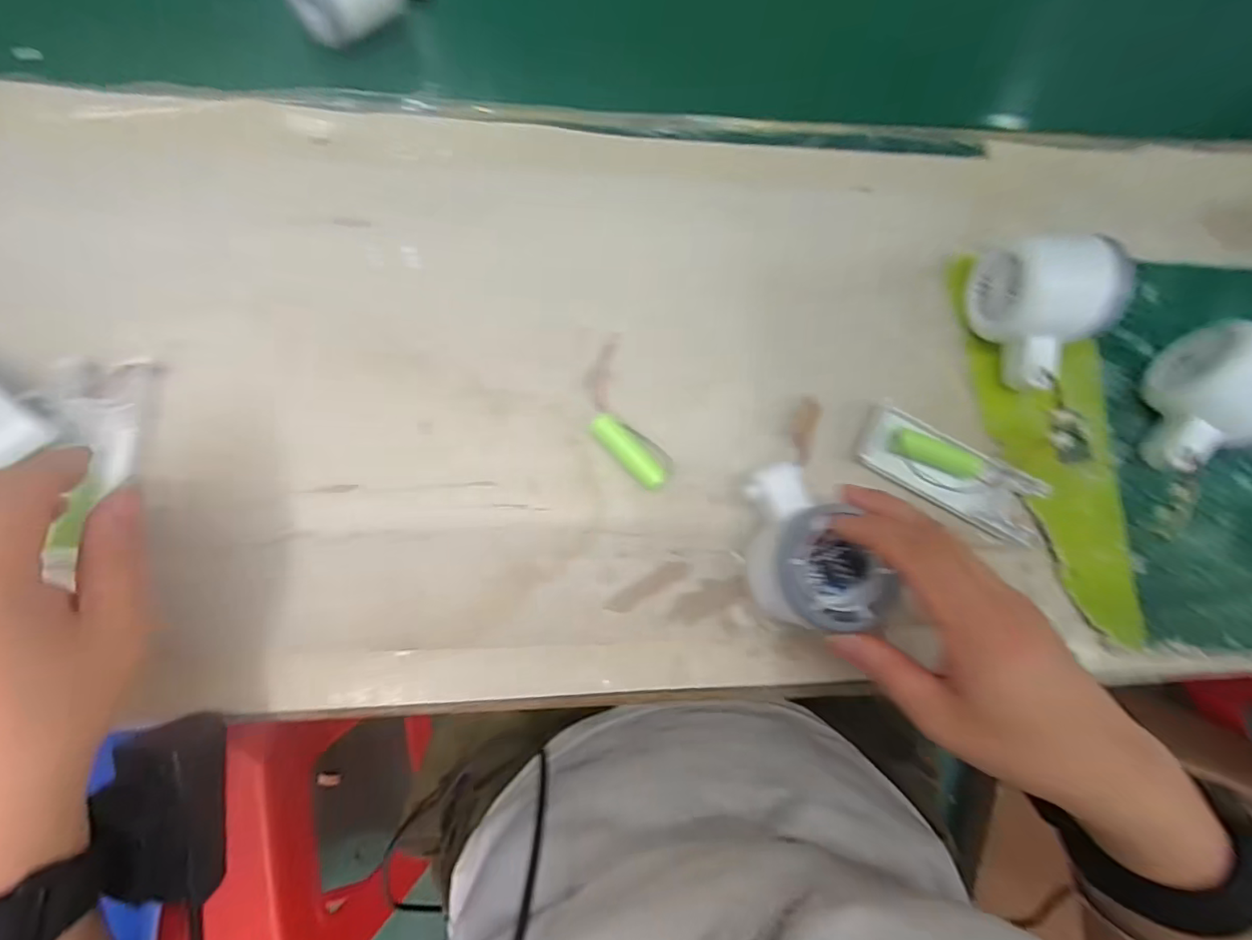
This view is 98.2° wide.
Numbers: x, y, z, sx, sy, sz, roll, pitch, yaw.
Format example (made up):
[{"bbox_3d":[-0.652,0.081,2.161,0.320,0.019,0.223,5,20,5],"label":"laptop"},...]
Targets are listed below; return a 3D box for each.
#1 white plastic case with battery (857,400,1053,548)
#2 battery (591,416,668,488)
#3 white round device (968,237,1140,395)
[{"bbox_3d":[0.185,0.003,0.306,0.111,0.017,0.039,27,79,-1],"label":"white plastic case with battery"},{"bbox_3d":[0.002,-0.009,0.292,0.048,0.014,0.016,45,79,3],"label":"battery"},{"bbox_3d":[0.234,-0.087,0.304,0.048,0.057,0.079,0,80,-5],"label":"white round device"}]

